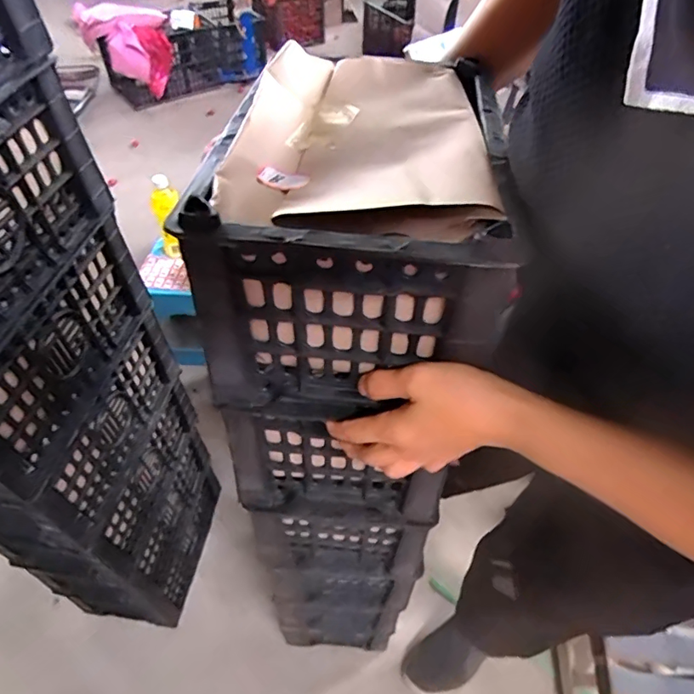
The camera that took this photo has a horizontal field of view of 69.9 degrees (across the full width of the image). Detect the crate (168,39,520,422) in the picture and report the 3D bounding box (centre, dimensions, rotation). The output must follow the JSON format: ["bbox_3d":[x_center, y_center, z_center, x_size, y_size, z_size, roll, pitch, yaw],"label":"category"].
[{"bbox_3d":[0.009,-0.111,0.415,0.188,0.165,0.296,7,50,3],"label":"crate"}]

